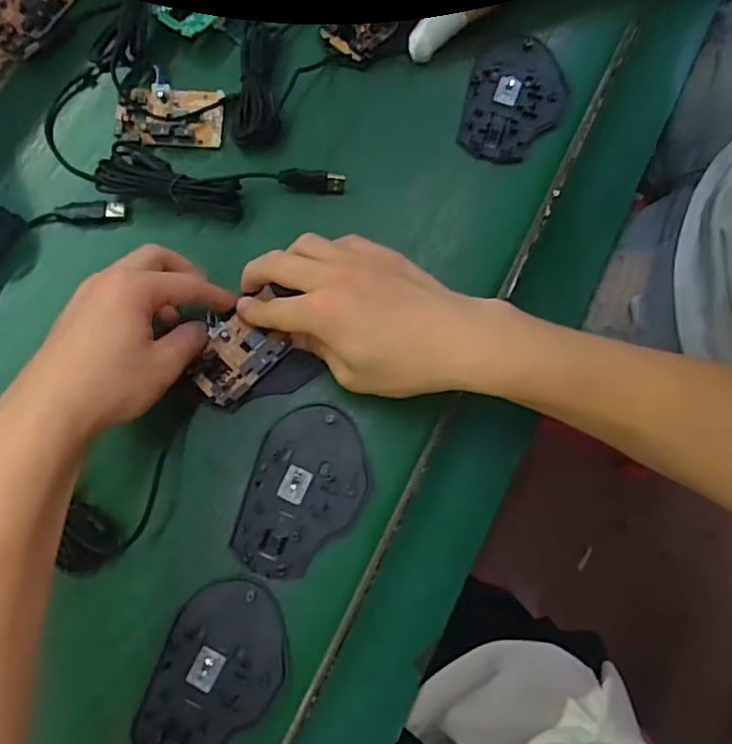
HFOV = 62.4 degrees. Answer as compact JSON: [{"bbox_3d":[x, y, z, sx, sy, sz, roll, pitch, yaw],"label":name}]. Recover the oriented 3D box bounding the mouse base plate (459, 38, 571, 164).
[{"bbox_3d":[0.114,-0.208,0.459,0.072,0.008,0.112,13,77,2],"label":"mouse base plate"}]

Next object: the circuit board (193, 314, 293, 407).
[{"bbox_3d":[-0.087,-0.011,0.400,0.043,0.009,0.061,43,79,8],"label":"circuit board"}]

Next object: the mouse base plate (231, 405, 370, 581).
[{"bbox_3d":[-0.038,0.076,0.388,0.073,0.006,0.108,15,77,2],"label":"mouse base plate"}]

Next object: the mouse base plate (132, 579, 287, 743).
[{"bbox_3d":[-0.087,0.178,0.354,0.069,0.006,0.105,20,77,3],"label":"mouse base plate"}]

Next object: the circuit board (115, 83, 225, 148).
[{"bbox_3d":[-0.143,-0.189,0.443,0.074,0.010,0.046,0,77,-1],"label":"circuit board"}]

